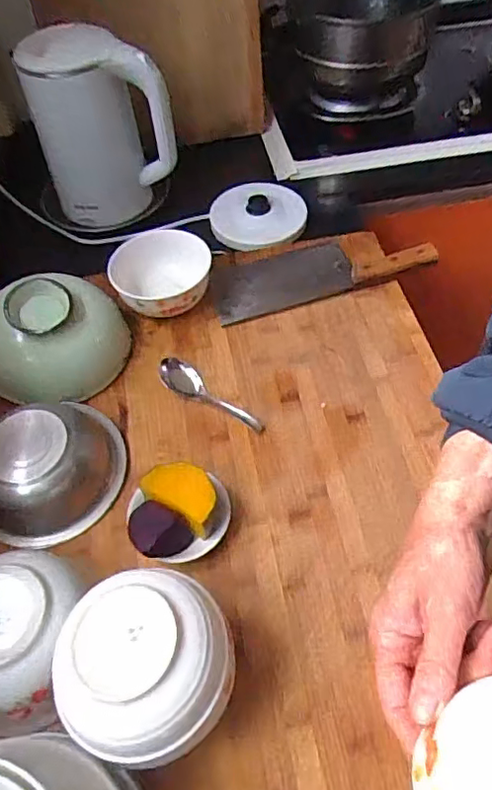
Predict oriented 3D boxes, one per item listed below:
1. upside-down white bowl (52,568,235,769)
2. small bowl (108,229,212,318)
[{"bbox_3d":[-0.068,0.180,0.387,0.112,0.047,0.118,-2,54,2],"label":"upside-down white bowl"},{"bbox_3d":[-0.107,-0.145,0.710,0.119,0.068,0.116,-1,54,1],"label":"small bowl"}]

